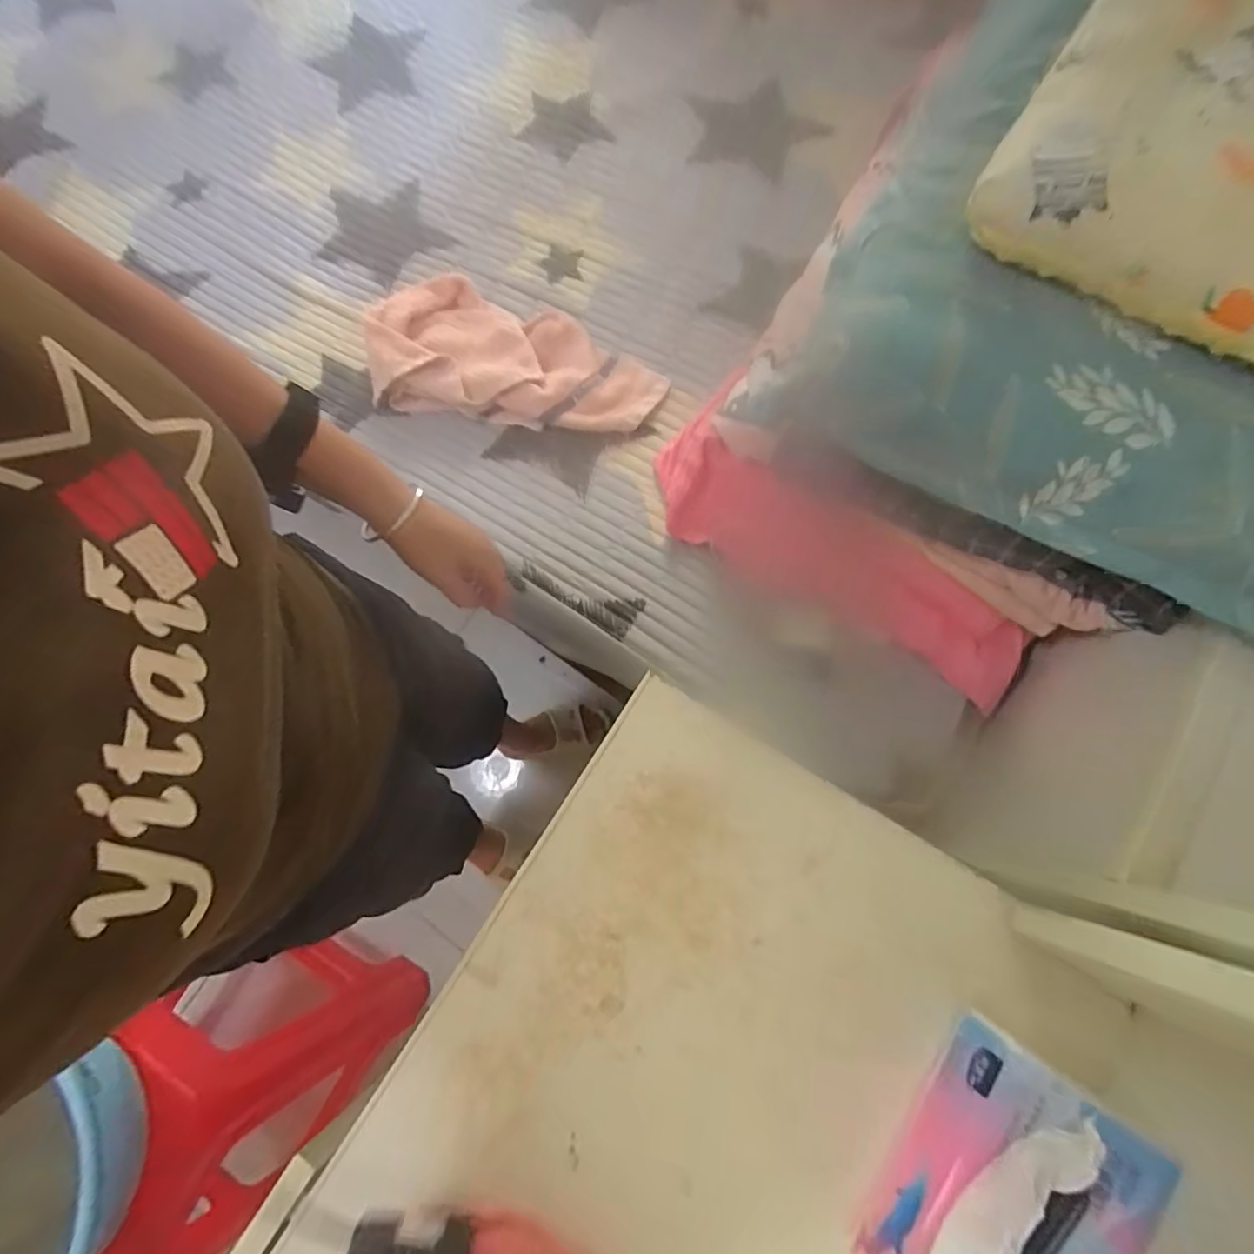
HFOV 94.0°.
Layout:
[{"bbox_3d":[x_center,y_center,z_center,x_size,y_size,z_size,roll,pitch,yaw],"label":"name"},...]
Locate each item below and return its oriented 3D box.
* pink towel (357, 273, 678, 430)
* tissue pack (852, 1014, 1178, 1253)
[{"bbox_3d":[-0.157,-0.375,0.807,0.397,0.059,0.206,9,75,8],"label":"pink towel"},{"bbox_3d":[0.202,0.319,0.314,0.101,0.060,0.161,34,80,14],"label":"tissue pack"}]

